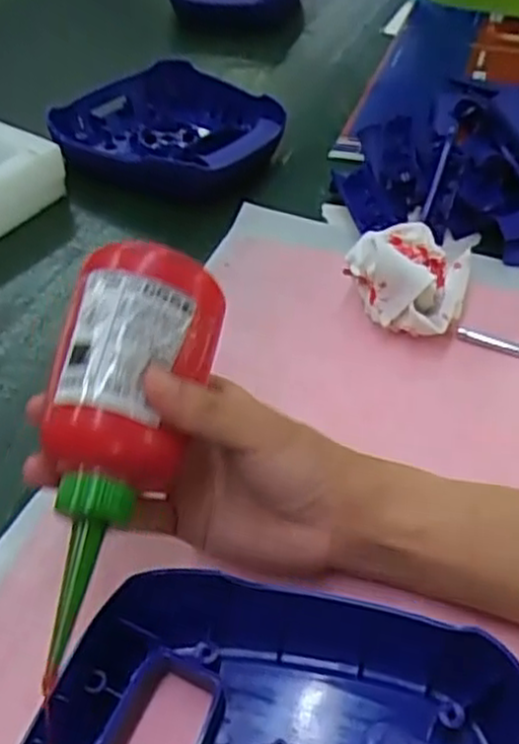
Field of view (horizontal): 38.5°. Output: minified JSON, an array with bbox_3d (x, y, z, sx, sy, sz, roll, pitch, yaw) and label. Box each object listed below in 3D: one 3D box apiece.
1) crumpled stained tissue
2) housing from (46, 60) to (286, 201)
[{"bbox_3d":[0.093,-0.055,0.472,0.076,0.063,0.059,11,46,11],"label":"crumpled stained tissue"},{"bbox_3d":[-0.074,-0.210,0.641,0.191,0.044,0.150,15,47,14],"label":"housing"}]

